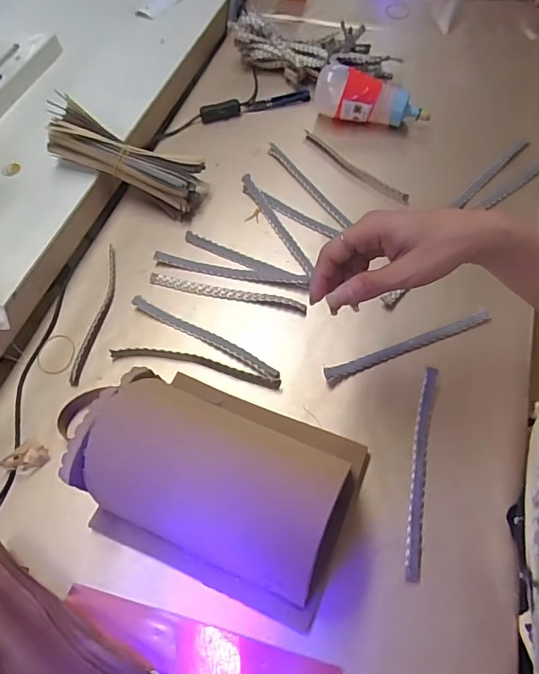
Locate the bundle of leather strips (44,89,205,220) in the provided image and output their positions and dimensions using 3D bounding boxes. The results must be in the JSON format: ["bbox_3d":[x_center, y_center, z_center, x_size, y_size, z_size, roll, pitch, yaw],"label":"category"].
[{"bbox_3d":[-0.185,-0.233,0.620,0.209,0.050,0.071,26,63,0],"label":"bundle of leather strips"}]

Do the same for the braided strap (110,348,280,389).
[{"bbox_3d":[-0.079,0.028,0.506,0.184,0.012,0.020,10,60,7],"label":"braided strap"}]

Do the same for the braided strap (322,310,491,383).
[{"bbox_3d":[0.145,0.010,0.503,0.189,0.014,0.012,-19,61,-9],"label":"braided strap"}]

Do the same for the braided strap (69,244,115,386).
[{"bbox_3d":[-0.196,-0.030,0.555,0.021,0.008,0.183,3,60,6],"label":"braided strap"}]

